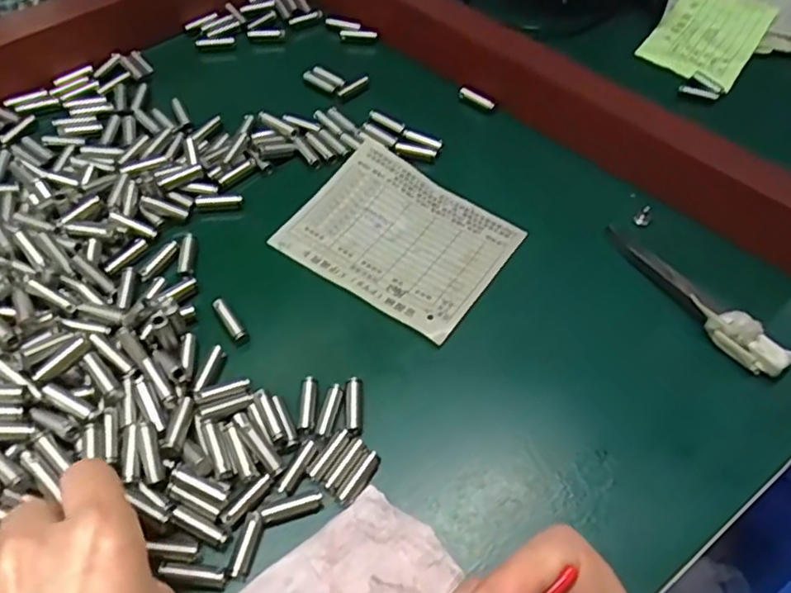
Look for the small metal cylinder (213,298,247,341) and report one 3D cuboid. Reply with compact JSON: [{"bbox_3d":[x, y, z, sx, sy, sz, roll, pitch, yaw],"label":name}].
[{"bbox_3d":[-0.079,0.012,0.316,0.006,0.008,0.024,-29,62,-22],"label":"small metal cylinder"}]

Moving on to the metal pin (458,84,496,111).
[{"bbox_3d":[0.052,-0.126,0.419,0.027,0.009,0.004,37,60,20],"label":"metal pin"}]

